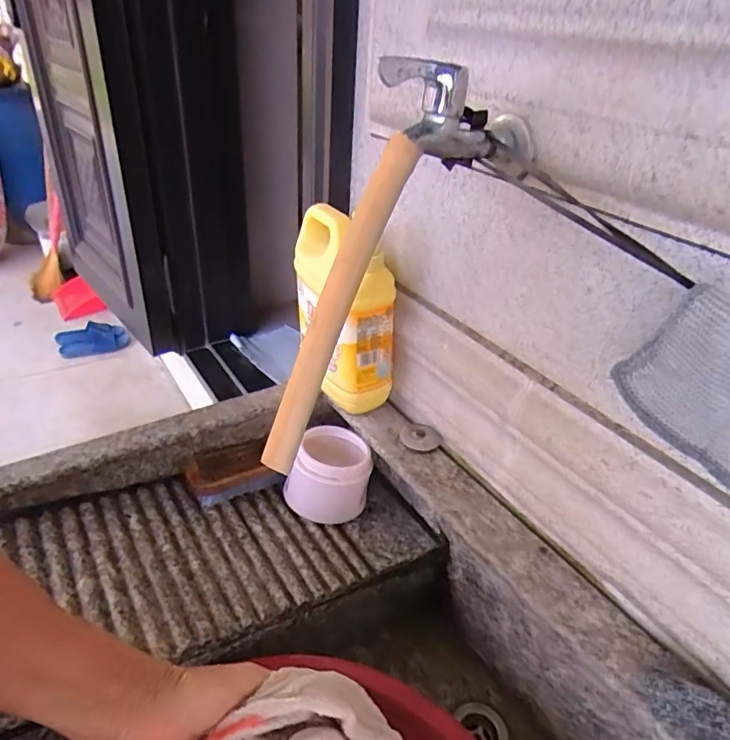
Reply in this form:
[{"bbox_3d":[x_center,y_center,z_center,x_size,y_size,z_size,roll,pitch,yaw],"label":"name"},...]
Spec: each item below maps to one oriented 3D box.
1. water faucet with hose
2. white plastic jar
[{"bbox_3d":[0.010,-0.070,0.376,0.058,0.309,0.124,30,0,34],"label":"water faucet with hose"},{"bbox_3d":[-0.039,0.122,0.659,0.091,0.081,0.098,3,33,-2],"label":"white plastic jar"}]

